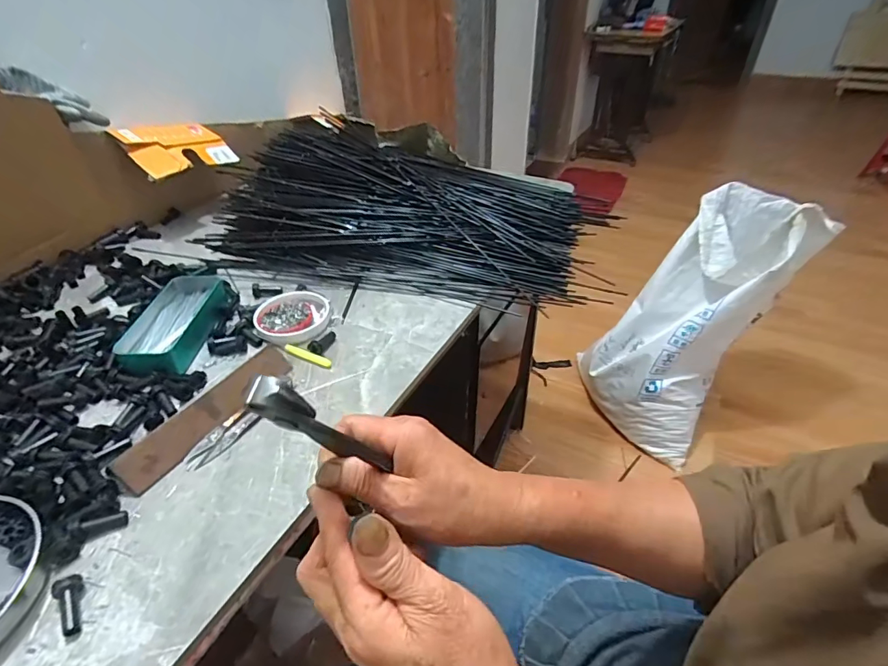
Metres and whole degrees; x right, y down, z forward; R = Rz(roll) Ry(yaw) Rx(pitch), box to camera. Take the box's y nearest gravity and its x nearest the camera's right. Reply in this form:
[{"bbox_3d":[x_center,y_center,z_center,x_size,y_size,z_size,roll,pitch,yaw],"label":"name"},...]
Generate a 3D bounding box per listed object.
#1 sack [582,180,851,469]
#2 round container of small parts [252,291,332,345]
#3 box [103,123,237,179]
[{"bbox_3d":[0.655,-0.049,1.259,0.204,0.751,0.348,13,20,-48],"label":"sack"},{"bbox_3d":[-0.190,-0.020,0.579,0.090,0.013,0.092,-1,39,1],"label":"round container of small parts"},{"bbox_3d":[-0.442,-0.309,0.759,0.117,0.023,0.152,38,41,5],"label":"box"}]

